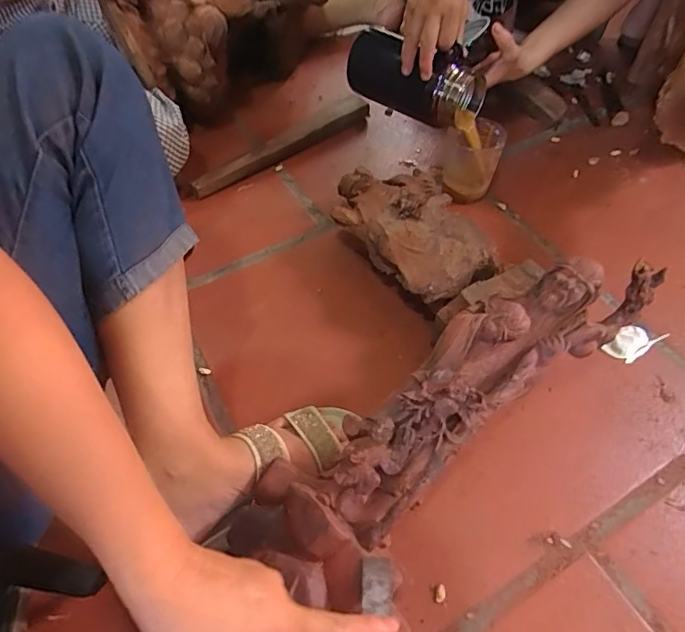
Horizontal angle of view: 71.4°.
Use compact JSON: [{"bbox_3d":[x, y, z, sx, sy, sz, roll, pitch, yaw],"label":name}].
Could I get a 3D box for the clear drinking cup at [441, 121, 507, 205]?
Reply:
[{"bbox_3d":[0.204,-0.239,0.757,0.078,0.110,0.083,18,58,14],"label":"clear drinking cup"}]

